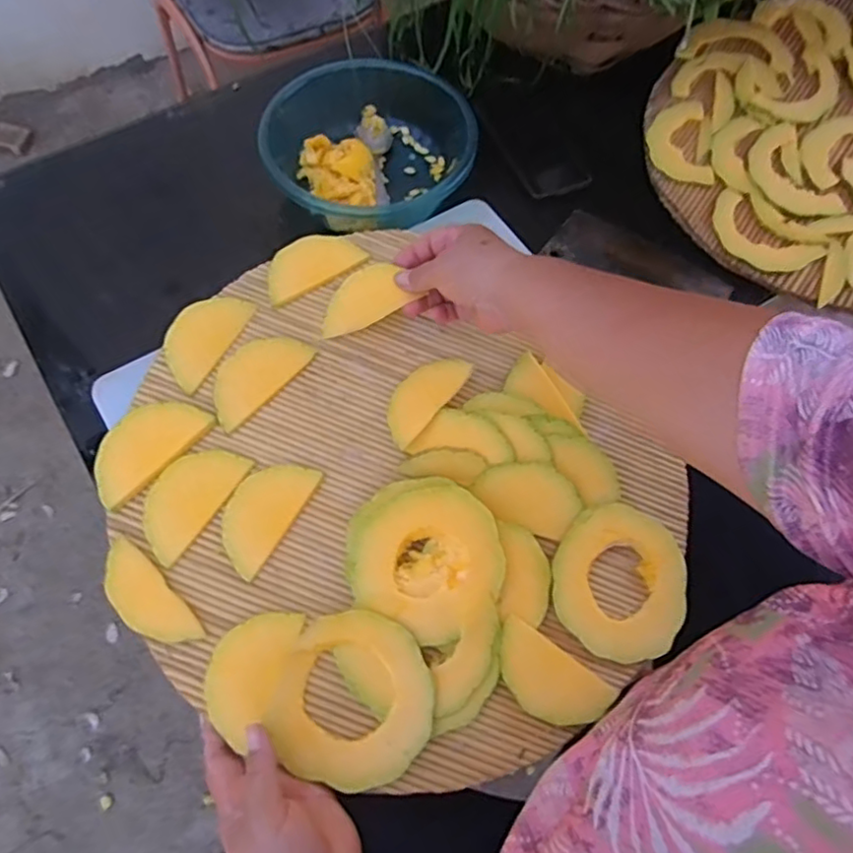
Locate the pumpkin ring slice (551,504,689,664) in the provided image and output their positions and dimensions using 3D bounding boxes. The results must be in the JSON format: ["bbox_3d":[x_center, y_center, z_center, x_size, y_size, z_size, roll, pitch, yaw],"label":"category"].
[{"bbox_3d":[0.153,0.122,0.489,0.110,0.007,0.112,2,77,-9],"label":"pumpkin ring slice"}]

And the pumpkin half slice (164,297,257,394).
[{"bbox_3d":[-0.191,-0.078,0.529,0.049,0.004,0.092,31,67,-5],"label":"pumpkin half slice"}]

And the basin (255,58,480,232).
[{"bbox_3d":[-0.067,-0.302,0.685,0.213,0.083,0.204,0,65,0],"label":"basin"}]

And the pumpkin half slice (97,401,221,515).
[{"bbox_3d":[-0.216,0.013,0.477,0.054,0.012,0.096,36,70,16],"label":"pumpkin half slice"}]

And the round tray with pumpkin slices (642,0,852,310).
[{"bbox_3d":[0.471,-0.321,0.703,0.415,0.053,0.420,0,65,0],"label":"round tray with pumpkin slices"}]

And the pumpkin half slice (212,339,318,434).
[{"bbox_3d":[-0.146,-0.045,0.524,0.052,0.011,0.095,37,70,16],"label":"pumpkin half slice"}]

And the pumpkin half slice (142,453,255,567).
[{"bbox_3d":[-0.180,0.051,0.469,0.051,0.011,0.090,32,68,14],"label":"pumpkin half slice"}]

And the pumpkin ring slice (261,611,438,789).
[{"bbox_3d":[-0.051,0.188,0.436,0.113,0.010,0.110,0,81,-3],"label":"pumpkin ring slice"}]

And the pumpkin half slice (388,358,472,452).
[{"bbox_3d":[-0.004,-0.026,0.509,0.044,0.009,0.091,34,69,15],"label":"pumpkin half slice"}]

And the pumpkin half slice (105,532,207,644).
[{"bbox_3d":[-0.198,0.121,0.440,0.088,0.004,0.035,48,56,4],"label":"pumpkin half slice"}]

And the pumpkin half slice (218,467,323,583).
[{"bbox_3d":[-0.129,0.066,0.490,0.051,0.014,0.093,27,67,12],"label":"pumpkin half slice"}]

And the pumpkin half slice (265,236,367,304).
[{"bbox_3d":[-0.102,-0.146,0.550,0.091,0.010,0.049,-29,68,-13],"label":"pumpkin half slice"}]

